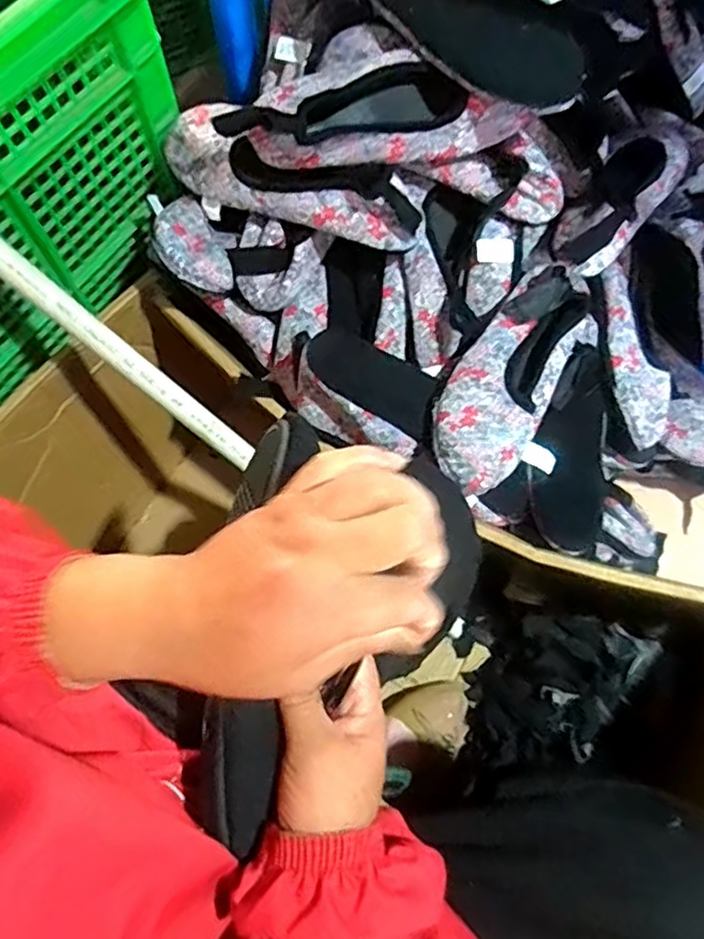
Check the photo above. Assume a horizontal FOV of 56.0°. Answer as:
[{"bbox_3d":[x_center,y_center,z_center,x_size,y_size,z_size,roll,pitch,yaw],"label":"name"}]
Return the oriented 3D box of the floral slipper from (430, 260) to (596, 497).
[{"bbox_3d":[0.147,-0.086,0.603,0.089,0.059,0.244,33,73,12],"label":"floral slipper"}]

